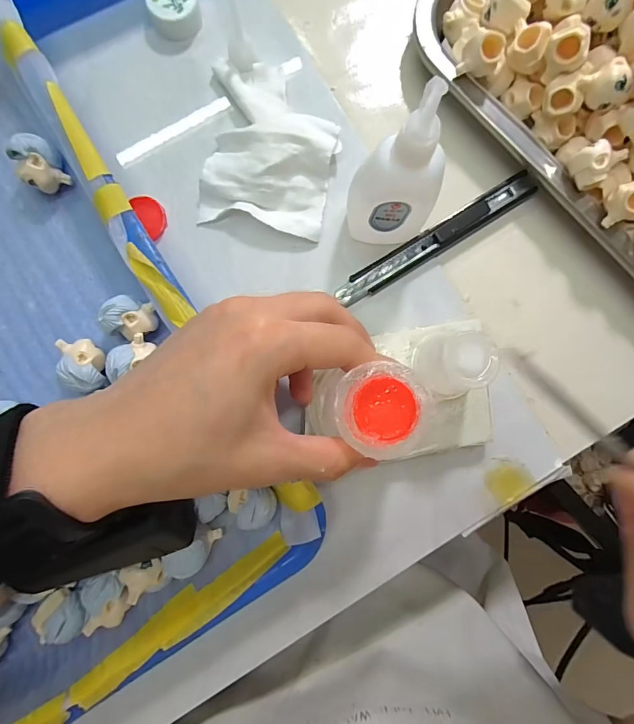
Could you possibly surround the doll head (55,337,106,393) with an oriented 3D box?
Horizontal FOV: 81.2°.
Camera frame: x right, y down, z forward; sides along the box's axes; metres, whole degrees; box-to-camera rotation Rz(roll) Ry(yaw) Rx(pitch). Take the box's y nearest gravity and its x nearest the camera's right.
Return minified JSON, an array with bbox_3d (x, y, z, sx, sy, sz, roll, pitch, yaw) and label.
[{"bbox_3d":[-0.122,0.002,0.197,0.020,0.022,0.028,-19,89,-2],"label":"doll head"}]

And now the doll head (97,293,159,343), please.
[{"bbox_3d":[-0.099,-0.023,0.200,0.024,0.023,0.022,0,88,-2],"label":"doll head"}]

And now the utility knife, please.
[{"bbox_3d":[0.071,-0.073,0.217,0.132,0.011,0.015,-32,89,-2],"label":"utility knife"}]

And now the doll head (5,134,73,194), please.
[{"bbox_3d":[-0.151,-0.107,0.202,0.020,0.024,0.022,0,88,-2],"label":"doll head"}]

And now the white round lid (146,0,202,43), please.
[{"bbox_3d":[-0.084,-0.209,0.218,0.028,0.013,0.029,0,88,-2],"label":"white round lid"}]

